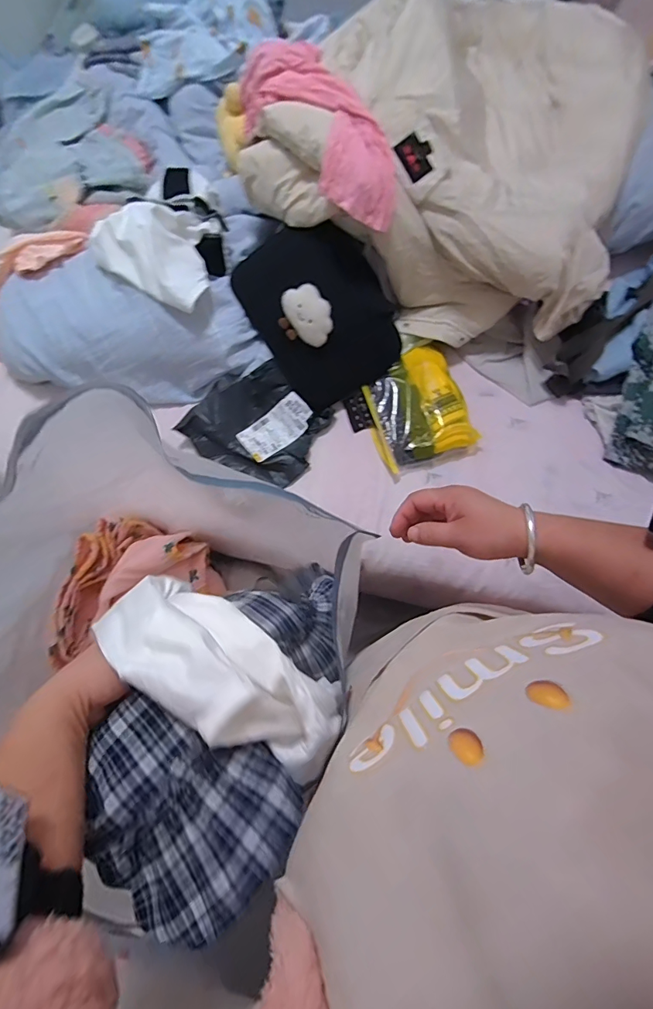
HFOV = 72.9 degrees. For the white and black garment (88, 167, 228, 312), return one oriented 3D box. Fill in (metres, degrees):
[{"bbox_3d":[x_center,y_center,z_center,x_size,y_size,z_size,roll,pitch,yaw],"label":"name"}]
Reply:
[{"bbox_3d":[-0.283,-0.501,0.826,0.230,0.120,0.255,28,76,9],"label":"white and black garment"}]

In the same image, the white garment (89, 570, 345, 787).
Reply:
[{"bbox_3d":[-0.082,0.132,0.361,0.214,0.100,0.078,33,76,4],"label":"white garment"}]

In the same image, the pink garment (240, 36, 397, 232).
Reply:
[{"bbox_3d":[-0.015,-0.621,0.735,0.157,0.091,0.358,-28,75,-7],"label":"pink garment"}]

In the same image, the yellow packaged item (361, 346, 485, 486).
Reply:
[{"bbox_3d":[0.177,-0.189,0.880,0.189,0.056,0.230,-21,74,-5],"label":"yellow packaged item"}]

